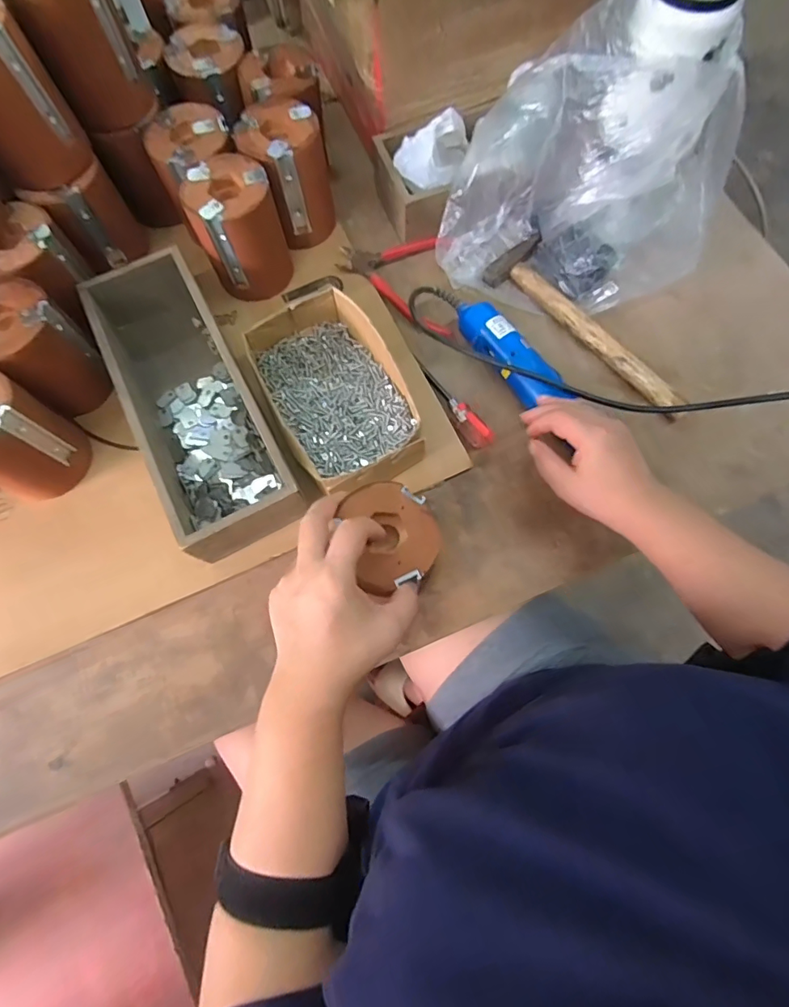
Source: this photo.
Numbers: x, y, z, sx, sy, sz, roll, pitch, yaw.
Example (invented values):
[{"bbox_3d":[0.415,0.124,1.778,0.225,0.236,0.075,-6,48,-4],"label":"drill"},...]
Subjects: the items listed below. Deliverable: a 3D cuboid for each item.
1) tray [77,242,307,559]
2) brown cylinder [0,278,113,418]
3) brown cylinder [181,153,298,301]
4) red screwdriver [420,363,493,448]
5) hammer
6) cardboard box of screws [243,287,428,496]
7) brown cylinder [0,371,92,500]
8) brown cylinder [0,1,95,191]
[{"bbox_3d":[-0.183,-0.096,0.437,0.100,0.066,0.290,-27,76,-7],"label":"tray"},{"bbox_3d":[-0.315,-0.136,0.429,0.086,0.087,0.075,37,78,10],"label":"brown cylinder"},{"bbox_3d":[-0.148,-0.263,0.468,0.077,0.097,0.087,-19,75,-5],"label":"brown cylinder"},{"bbox_3d":[0.058,-0.097,0.464,0.025,0.018,0.105,-35,77,-9],"label":"red screwdriver"},{"bbox_3d":[0.204,-0.187,0.488,0.070,0.016,0.241,-43,78,-11],"label":"hammer"},{"bbox_3d":[-0.052,-0.096,0.443,0.112,0.059,0.184,-25,76,-6],"label":"cardboard box of screws"},{"bbox_3d":[-0.327,-0.059,0.405,0.080,0.096,0.076,30,77,8],"label":"brown cylinder"},{"bbox_3d":[-0.318,-0.332,0.394,0.076,0.104,0.079,-29,75,-8],"label":"brown cylinder"}]

